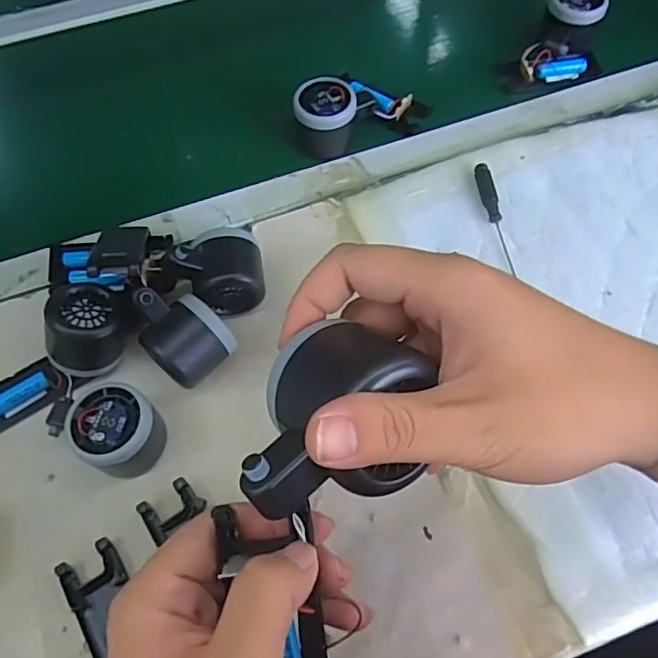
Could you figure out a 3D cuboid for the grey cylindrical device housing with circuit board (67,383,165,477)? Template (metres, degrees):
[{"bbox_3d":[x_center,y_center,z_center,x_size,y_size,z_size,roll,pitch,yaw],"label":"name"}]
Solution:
[{"bbox_3d":[-0.152,0.073,0.418,0.065,0.046,0.060,38,71,17],"label":"grey cylindrical device housing with circuit board"}]

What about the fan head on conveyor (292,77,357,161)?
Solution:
[{"bbox_3d":[-0.003,-0.203,0.551,0.054,0.047,0.056,1,65,2],"label":"fan head on conveyor"}]

